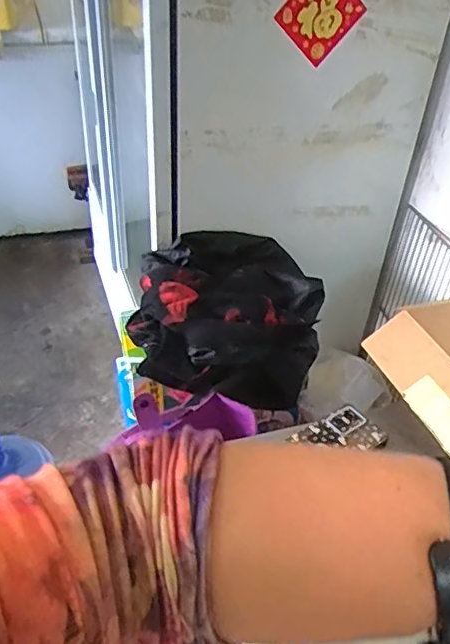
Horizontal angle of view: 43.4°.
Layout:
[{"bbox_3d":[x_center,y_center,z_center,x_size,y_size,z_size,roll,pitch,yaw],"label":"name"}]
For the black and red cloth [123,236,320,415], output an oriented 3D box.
[{"bbox_3d":[0.003,-0.012,1.090,0.352,0.164,0.328,9,41,4],"label":"black and red cloth"}]

